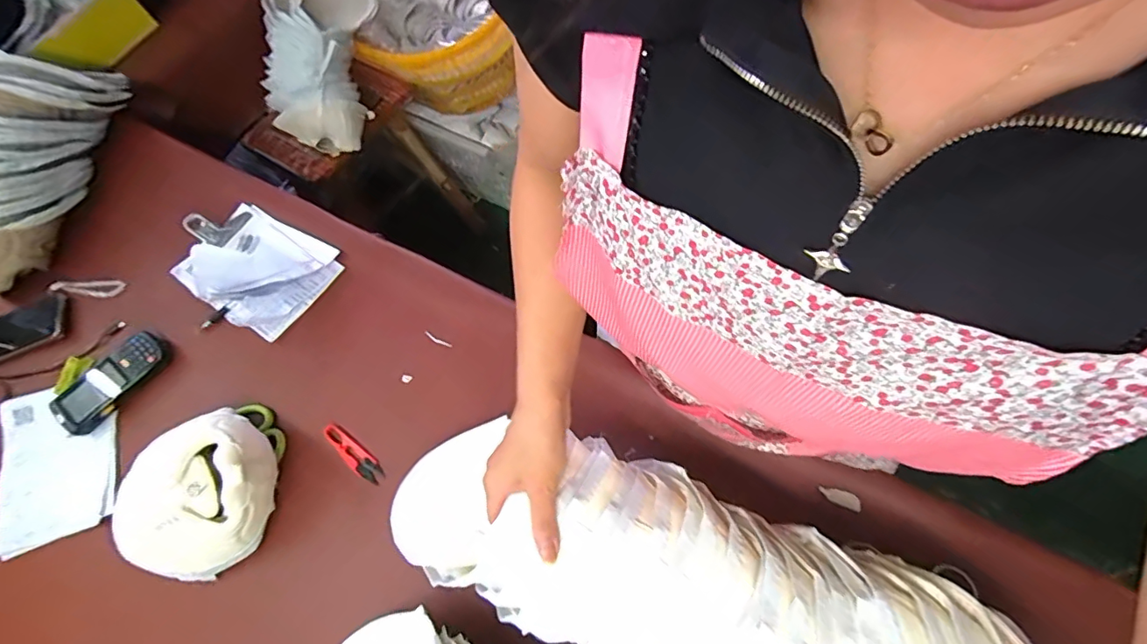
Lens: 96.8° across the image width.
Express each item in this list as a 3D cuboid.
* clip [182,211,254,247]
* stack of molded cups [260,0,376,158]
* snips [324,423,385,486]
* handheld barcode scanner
[{"bbox_3d":[-0.555,-0.156,0.797,0.058,0.037,0.078,30,72,15],"label":"clip"},{"bbox_3d":[-0.554,-0.566,1.091,0.205,0.113,0.378,-1,87,3],"label":"stack of molded cups"},{"bbox_3d":[-0.284,0.169,0.654,0.102,0.004,0.028,34,73,16],"label":"snips"},{"bbox_3d":[-0.646,0.078,0.713,0.080,0.024,0.152,36,73,17],"label":"handheld barcode scanner"}]

